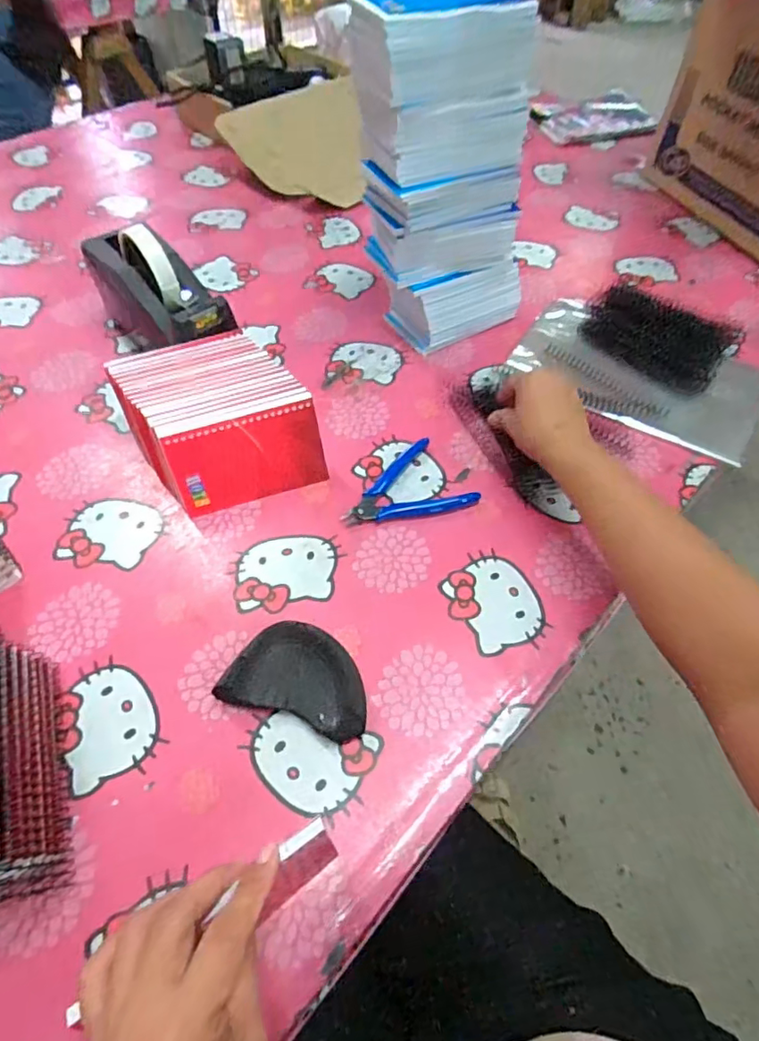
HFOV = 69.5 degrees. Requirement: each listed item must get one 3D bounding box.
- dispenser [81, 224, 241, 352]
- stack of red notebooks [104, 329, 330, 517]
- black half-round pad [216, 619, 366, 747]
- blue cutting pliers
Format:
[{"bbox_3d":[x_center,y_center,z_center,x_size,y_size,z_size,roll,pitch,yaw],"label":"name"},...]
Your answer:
[{"bbox_3d":[-0.228,-0.230,0.579,0.075,0.120,0.191,-36,63,-23],"label":"dispenser"},{"bbox_3d":[-0.148,-0.092,0.507,0.145,0.077,0.160,-25,59,-17],"label":"stack of red notebooks"},{"bbox_3d":[-0.055,0.113,0.398,0.102,0.024,0.066,15,56,9],"label":"black half-round pad"},{"bbox_3d":[0.022,-0.023,0.499,0.117,0.007,0.086,-31,61,-21],"label":"blue cutting pliers"}]

